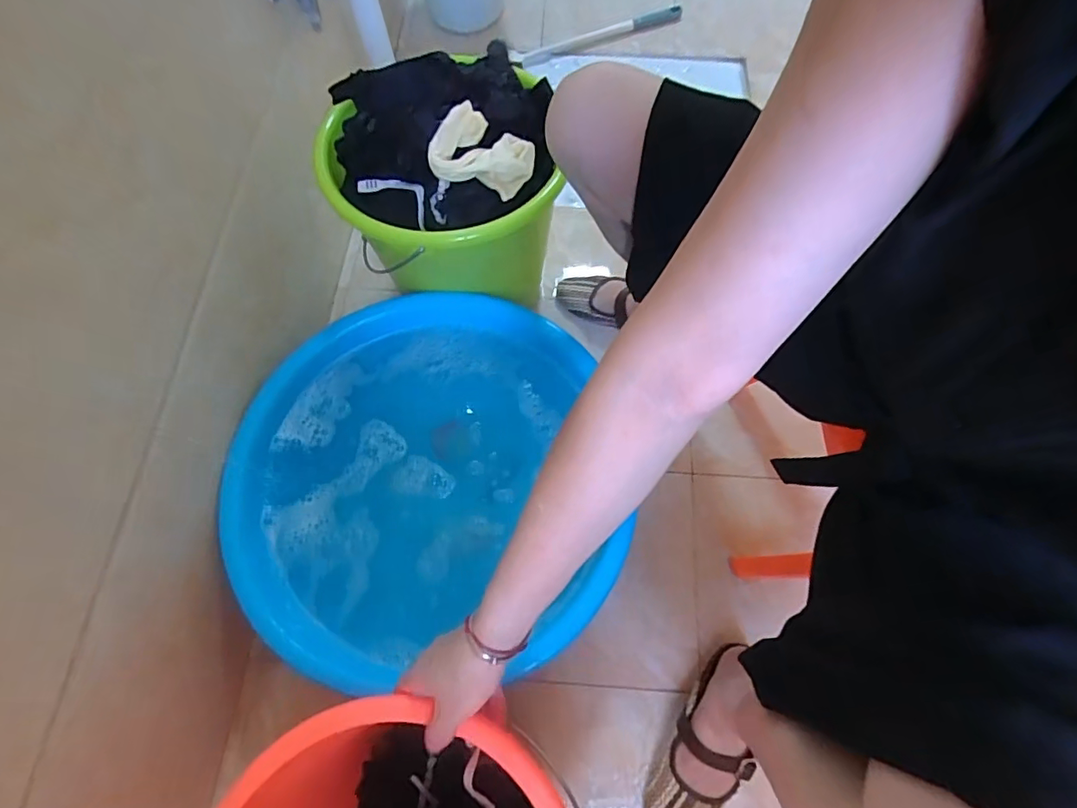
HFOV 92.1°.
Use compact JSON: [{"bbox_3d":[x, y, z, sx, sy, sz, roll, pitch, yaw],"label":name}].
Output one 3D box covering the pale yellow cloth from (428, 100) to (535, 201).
[{"bbox_3d":[-0.065,-0.291,0.603,0.120,0.071,0.069,10,69,6],"label":"pale yellow cloth"}]

